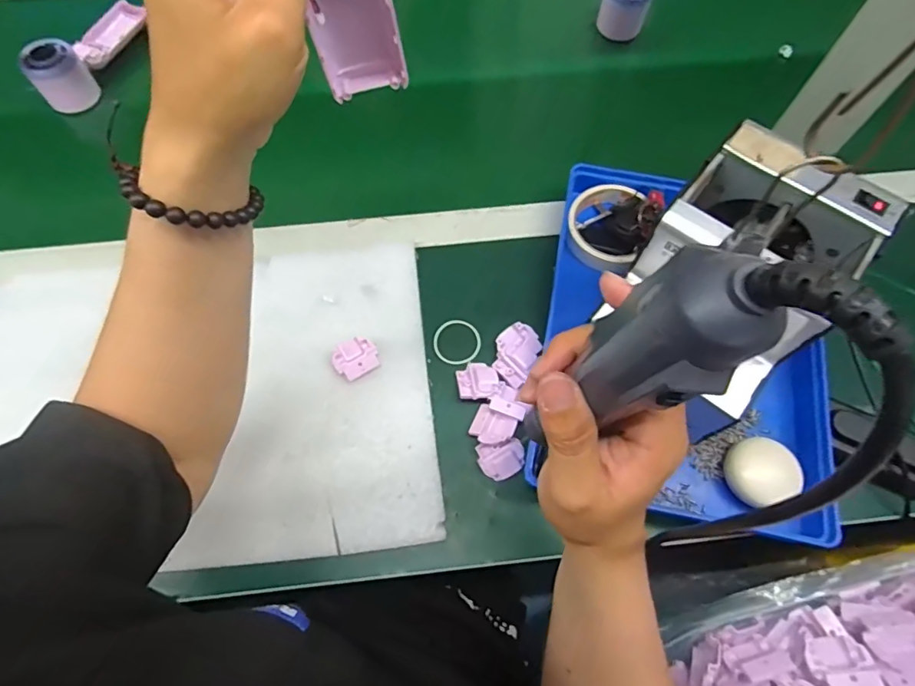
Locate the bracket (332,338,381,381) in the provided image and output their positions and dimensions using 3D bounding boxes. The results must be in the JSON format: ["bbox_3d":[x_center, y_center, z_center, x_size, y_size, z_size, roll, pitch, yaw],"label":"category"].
[{"bbox_3d":[-0.089,0.014,0.445,0.037,0.014,0.034,-25,69,-10],"label":"bracket"}]

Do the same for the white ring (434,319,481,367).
[{"bbox_3d":[0.000,-0.001,0.464,0.043,0.004,0.045,0,67,0],"label":"white ring"}]

